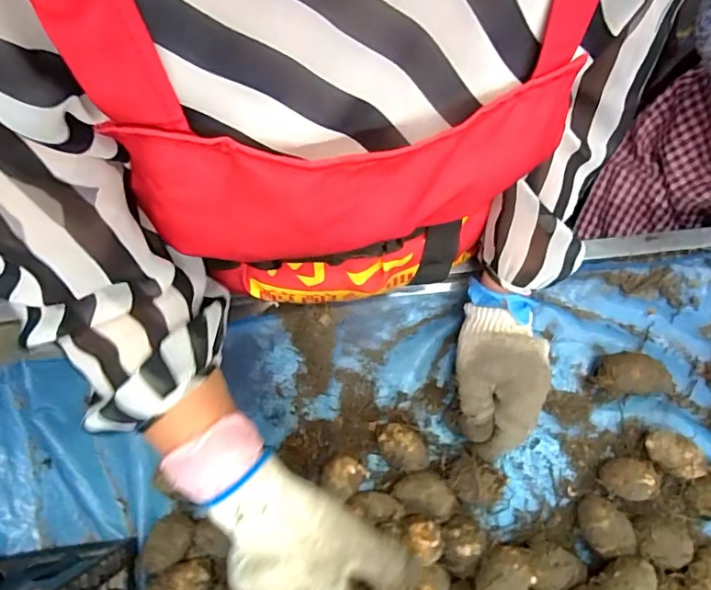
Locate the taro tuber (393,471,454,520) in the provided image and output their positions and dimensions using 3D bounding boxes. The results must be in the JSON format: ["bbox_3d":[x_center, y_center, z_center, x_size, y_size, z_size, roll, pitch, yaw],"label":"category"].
[{"bbox_3d":[0.058,0.170,0.443,0.049,0.038,0.033,16,76,5],"label":"taro tuber"}]

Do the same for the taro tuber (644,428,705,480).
[{"bbox_3d":[0.277,0.138,0.447,0.049,0.026,0.032,40,88,16],"label":"taro tuber"}]

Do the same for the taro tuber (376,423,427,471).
[{"bbox_3d":[0.041,0.134,0.455,0.050,0.029,0.034,31,78,8],"label":"taro tuber"}]

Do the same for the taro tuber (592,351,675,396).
[{"bbox_3d":[0.257,0.072,0.467,0.071,0.030,0.035,2,75,1],"label":"taro tuber"}]

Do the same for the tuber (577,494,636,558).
[{"bbox_3d":[0.208,0.195,0.433,0.044,0.036,0.036,44,80,11],"label":"tuber"}]

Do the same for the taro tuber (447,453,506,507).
[{"bbox_3d":[0.103,0.161,0.442,0.047,0.043,0.036,28,77,8],"label":"taro tuber"}]

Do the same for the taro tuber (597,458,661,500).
[{"bbox_3d":[0.235,0.158,0.445,0.042,0.031,0.033,9,76,3],"label":"taro tuber"}]

